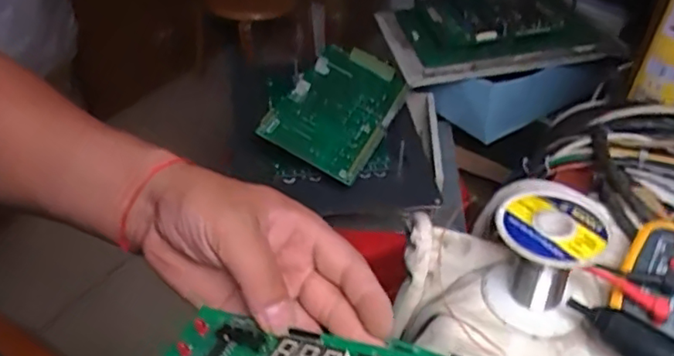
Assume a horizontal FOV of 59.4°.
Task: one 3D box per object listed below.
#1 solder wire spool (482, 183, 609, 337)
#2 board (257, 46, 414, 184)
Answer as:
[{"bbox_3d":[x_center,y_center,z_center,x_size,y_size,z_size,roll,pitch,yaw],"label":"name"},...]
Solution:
[{"bbox_3d":[0.126,0.049,0.367,0.061,0.069,0.061,1,42,-1],"label":"solder wire spool"},{"bbox_3d":[0.004,-0.086,0.694,0.119,0.014,0.200,27,53,6],"label":"board"}]

